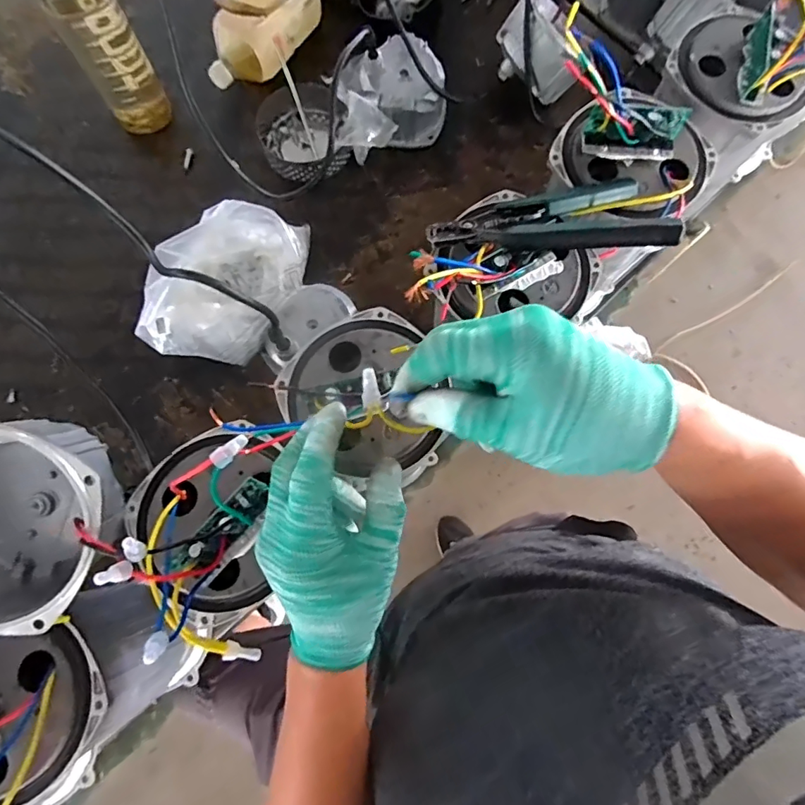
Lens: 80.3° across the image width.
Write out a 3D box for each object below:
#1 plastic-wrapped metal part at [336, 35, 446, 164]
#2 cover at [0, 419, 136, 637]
[{"bbox_3d":[-0.018,-0.432,0.691,0.159,0.081,0.152,2,77,0],"label":"plastic-wrapped metal part"},{"bbox_3d":[-0.271,0.078,0.339,0.134,0.087,0.135,10,93,-7],"label":"cover"}]

